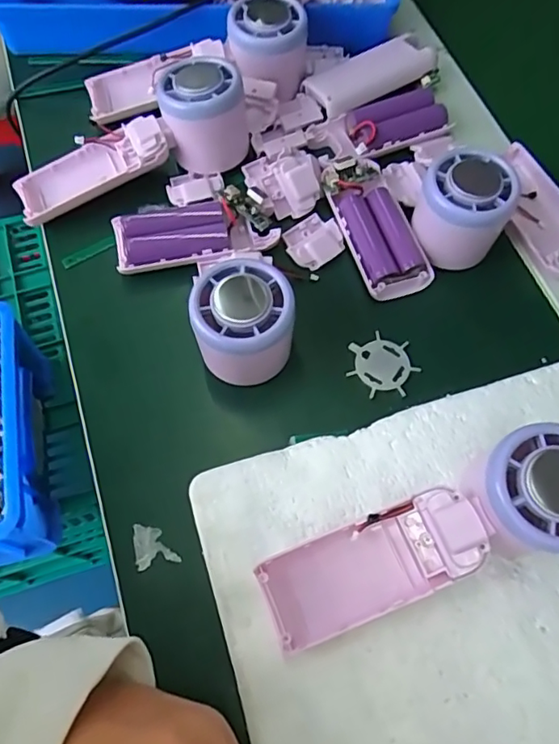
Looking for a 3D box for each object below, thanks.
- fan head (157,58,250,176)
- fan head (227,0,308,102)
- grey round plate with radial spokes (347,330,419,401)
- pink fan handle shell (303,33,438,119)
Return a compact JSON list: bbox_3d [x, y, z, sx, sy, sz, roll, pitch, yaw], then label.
[{"bbox_3d":[-0.050,-0.177,0.368,0.054,0.045,0.058,-3,66,-2],"label":"fan head"},{"bbox_3d":[-0.007,-0.235,0.396,0.051,0.046,0.050,0,66,-1],"label":"fan head"},{"bbox_3d":[0.061,-0.004,0.328,0.041,0.004,0.039,0,66,-1],"label":"grey round plate with radial spokes"},{"bbox_3d":[0.069,-0.224,0.408,0.099,0.011,0.039,-28,69,-12],"label":"pink fan handle shell"}]

